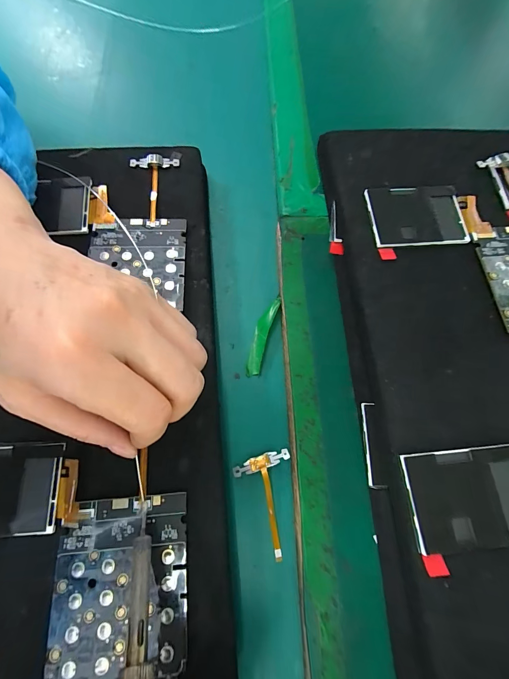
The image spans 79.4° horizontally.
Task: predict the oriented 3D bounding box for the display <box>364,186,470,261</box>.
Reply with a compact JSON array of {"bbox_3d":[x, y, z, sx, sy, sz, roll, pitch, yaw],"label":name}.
[{"bbox_3d":[0.105,-0.077,0.198,0.059,0.007,0.049,-5,72,-5],"label":"display"}]

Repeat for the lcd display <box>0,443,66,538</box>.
[{"bbox_3d":[-0.132,0.078,0.157,0.061,0.004,0.046,-3,72,-4],"label":"lcd display"}]

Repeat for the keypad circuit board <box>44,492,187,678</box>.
[{"bbox_3d":[-0.063,0.117,0.145,0.060,0.005,0.075,-3,72,-5],"label":"keypad circuit board"}]

